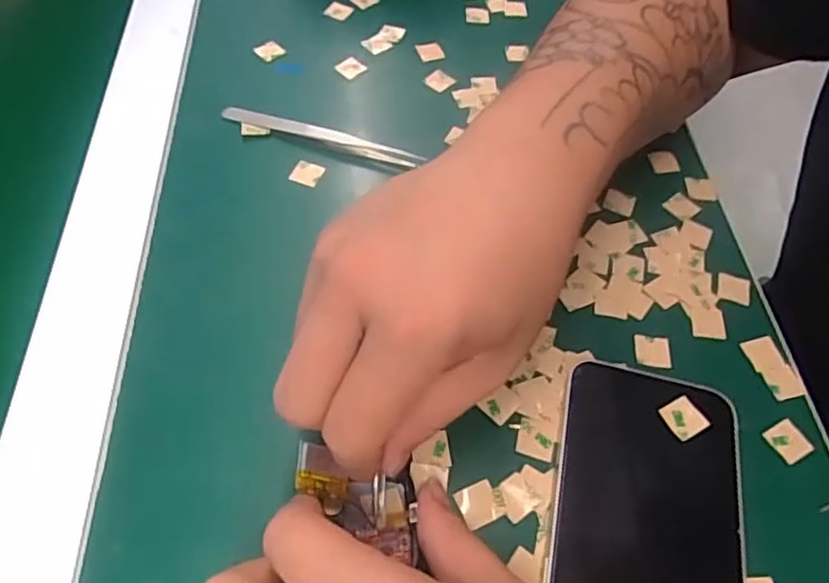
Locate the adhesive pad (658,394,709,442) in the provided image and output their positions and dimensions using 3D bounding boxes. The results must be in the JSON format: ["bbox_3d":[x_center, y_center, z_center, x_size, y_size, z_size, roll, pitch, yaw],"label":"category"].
[{"bbox_3d":[0.111,0.052,0.263,0.015,0.004,0.016,-30,66,-9],"label":"adhesive pad"}]

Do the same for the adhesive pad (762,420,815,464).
[{"bbox_3d":[0.158,0.063,0.270,0.015,0.004,0.016,-26,57,-11],"label":"adhesive pad"}]

